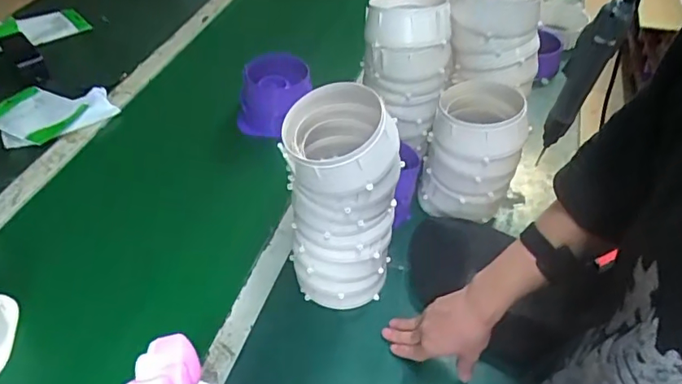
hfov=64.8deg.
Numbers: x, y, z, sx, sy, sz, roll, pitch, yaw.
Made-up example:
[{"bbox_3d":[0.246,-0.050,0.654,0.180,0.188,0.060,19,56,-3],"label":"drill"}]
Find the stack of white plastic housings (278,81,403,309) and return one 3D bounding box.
[{"bbox_3d":[0.002,0.014,0.676,0.129,0.272,0.143,-1,46,-1],"label":"stack of white plastic housings"}]

